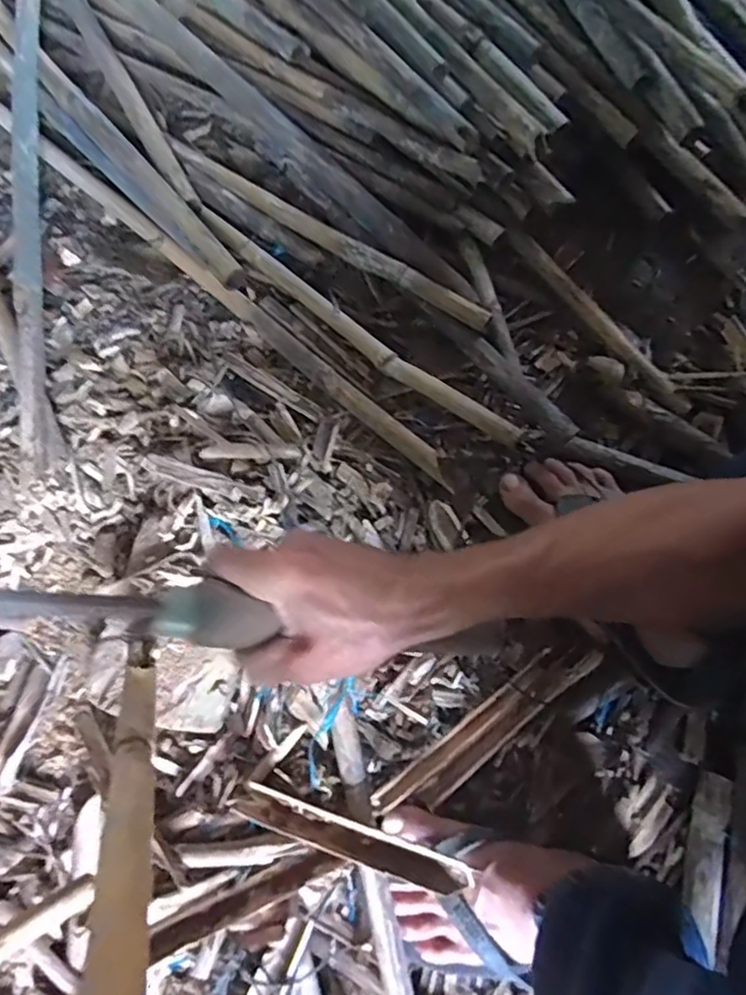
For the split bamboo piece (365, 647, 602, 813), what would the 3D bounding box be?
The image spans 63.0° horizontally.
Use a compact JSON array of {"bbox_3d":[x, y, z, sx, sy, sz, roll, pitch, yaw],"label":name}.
[{"bbox_3d":[0.105,0.207,0.550,0.234,0.017,0.040,-39,80,-7],"label":"split bamboo piece"}]

